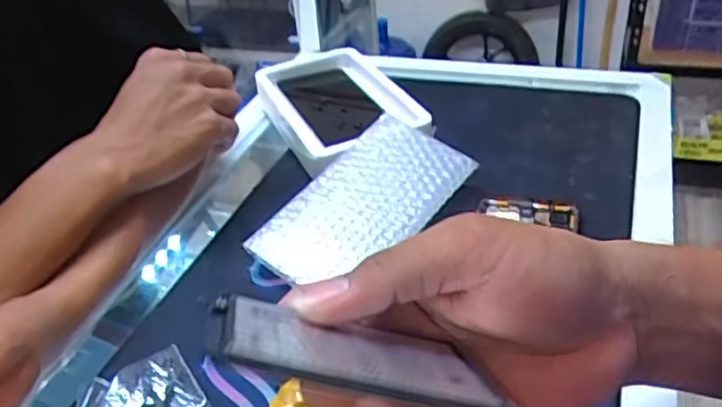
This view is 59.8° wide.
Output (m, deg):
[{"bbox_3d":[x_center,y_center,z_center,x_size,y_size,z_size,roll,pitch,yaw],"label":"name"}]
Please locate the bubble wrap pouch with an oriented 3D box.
[{"bbox_3d":[0.001,0.001,0.449,0.087,0.008,0.157,34,67,21],"label":"bubble wrap pouch"}]

